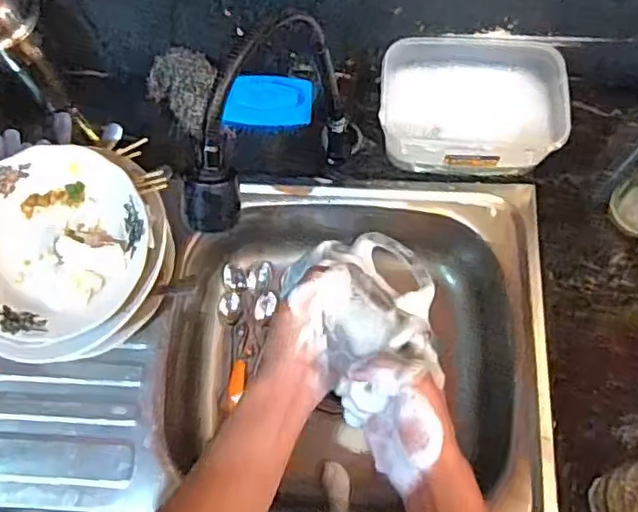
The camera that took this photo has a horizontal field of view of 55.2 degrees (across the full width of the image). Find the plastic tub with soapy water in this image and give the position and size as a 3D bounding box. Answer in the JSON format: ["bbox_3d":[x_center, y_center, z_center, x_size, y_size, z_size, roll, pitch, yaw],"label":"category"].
[{"bbox_3d":[0.171,-0.170,0.695,0.200,0.062,0.150,1,71,2],"label":"plastic tub with soapy water"}]

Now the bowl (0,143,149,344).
[{"bbox_3d":[-0.252,-0.012,0.572,0.179,0.042,0.173,-1,71,2],"label":"bowl"}]

